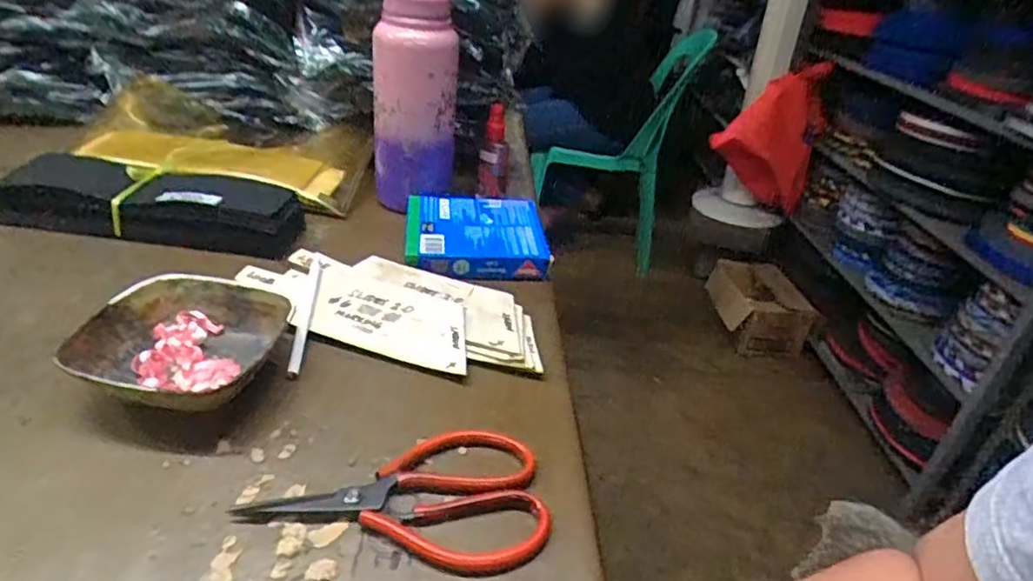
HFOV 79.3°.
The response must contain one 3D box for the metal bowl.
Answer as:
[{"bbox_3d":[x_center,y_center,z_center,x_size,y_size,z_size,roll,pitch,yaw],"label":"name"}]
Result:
[{"bbox_3d":[-0.232,0.041,0.447,0.131,0.041,0.121,4,31,-3],"label":"metal bowl"}]

